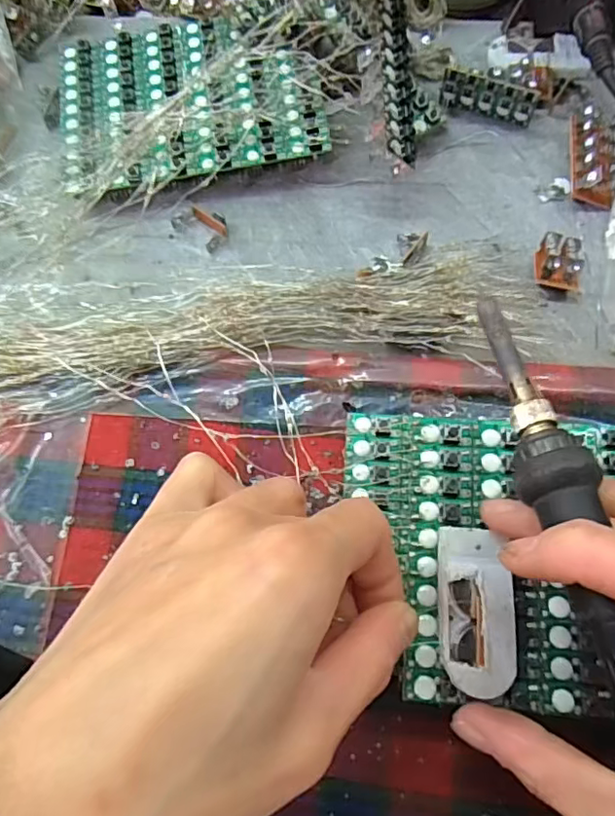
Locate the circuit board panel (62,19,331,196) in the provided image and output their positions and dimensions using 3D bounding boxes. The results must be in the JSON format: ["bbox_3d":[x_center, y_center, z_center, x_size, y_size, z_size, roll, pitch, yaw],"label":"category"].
[{"bbox_3d":[-0.059,-0.154,0.286,0.125,0.010,0.092,-8,73,0],"label":"circuit board panel"}]

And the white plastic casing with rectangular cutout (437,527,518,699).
[{"bbox_3d":[0.055,0.064,0.183,0.025,0.006,0.051,-5,78,1],"label":"white plastic casing with rectangular cutout"}]

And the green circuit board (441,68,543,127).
[{"bbox_3d":[0.089,-0.153,0.279,0.045,0.015,0.011,17,75,7],"label":"green circuit board"}]

